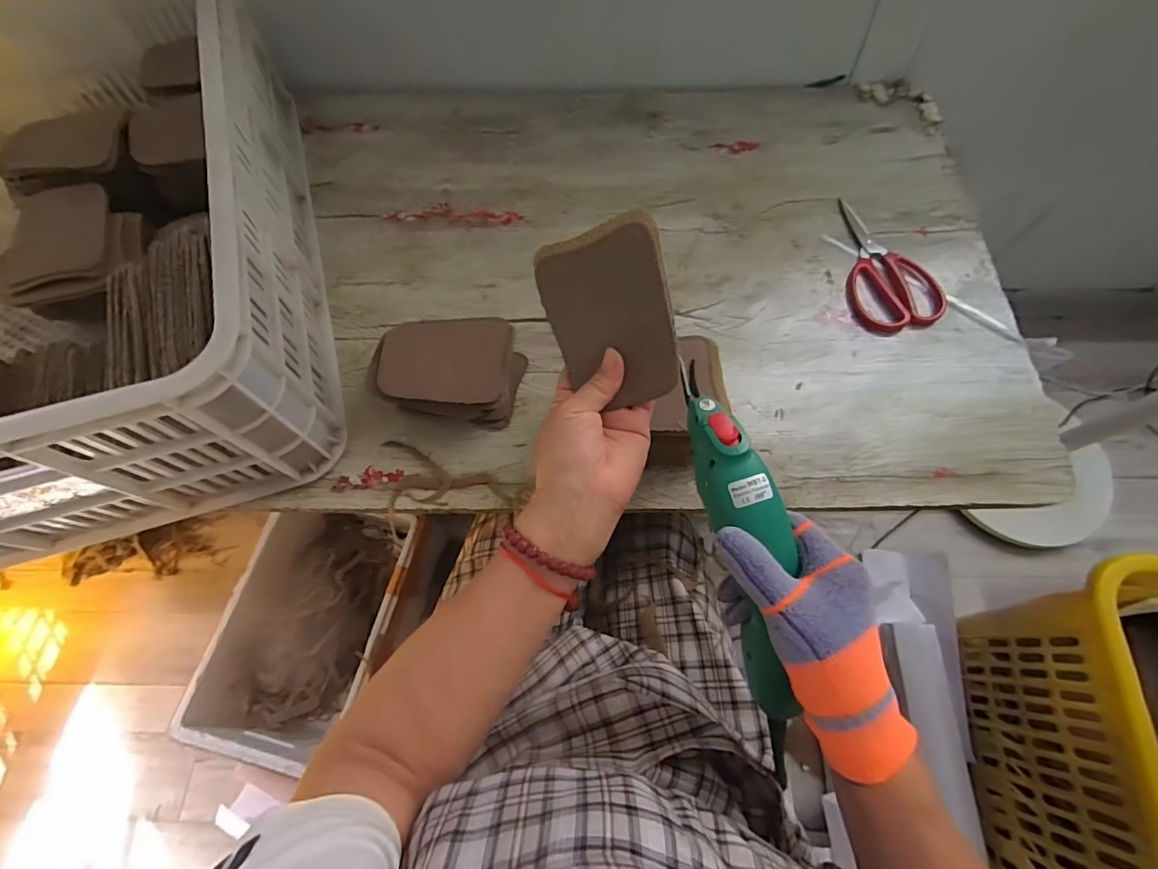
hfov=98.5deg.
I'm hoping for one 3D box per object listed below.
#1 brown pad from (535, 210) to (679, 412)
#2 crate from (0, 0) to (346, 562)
[{"bbox_3d":[0.020,-0.081,0.348,0.090,0.006,0.120,-9,100,25],"label":"brown pad"},{"bbox_3d":[-0.528,-0.258,0.507,0.428,0.199,0.722,-17,68,-7],"label":"crate"}]

